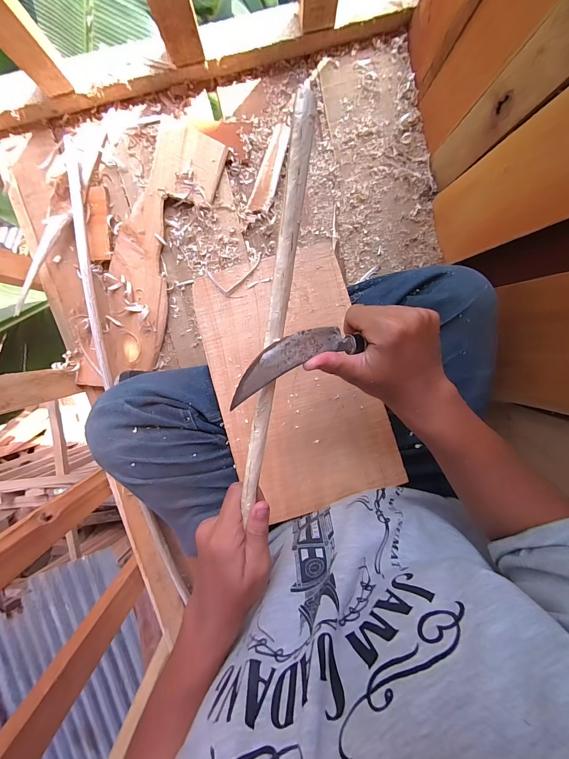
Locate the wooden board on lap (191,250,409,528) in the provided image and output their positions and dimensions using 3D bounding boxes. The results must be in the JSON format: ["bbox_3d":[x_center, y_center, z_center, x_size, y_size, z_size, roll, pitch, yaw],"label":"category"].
[{"bbox_3d":[0.014,-0.002,0.386,0.194,0.006,0.319,-16,85,-3],"label":"wooden board on lap"}]

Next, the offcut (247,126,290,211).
[{"bbox_3d":[-0.022,-0.352,0.512,0.036,0.015,0.139,21,98,-2],"label":"offcut"}]

